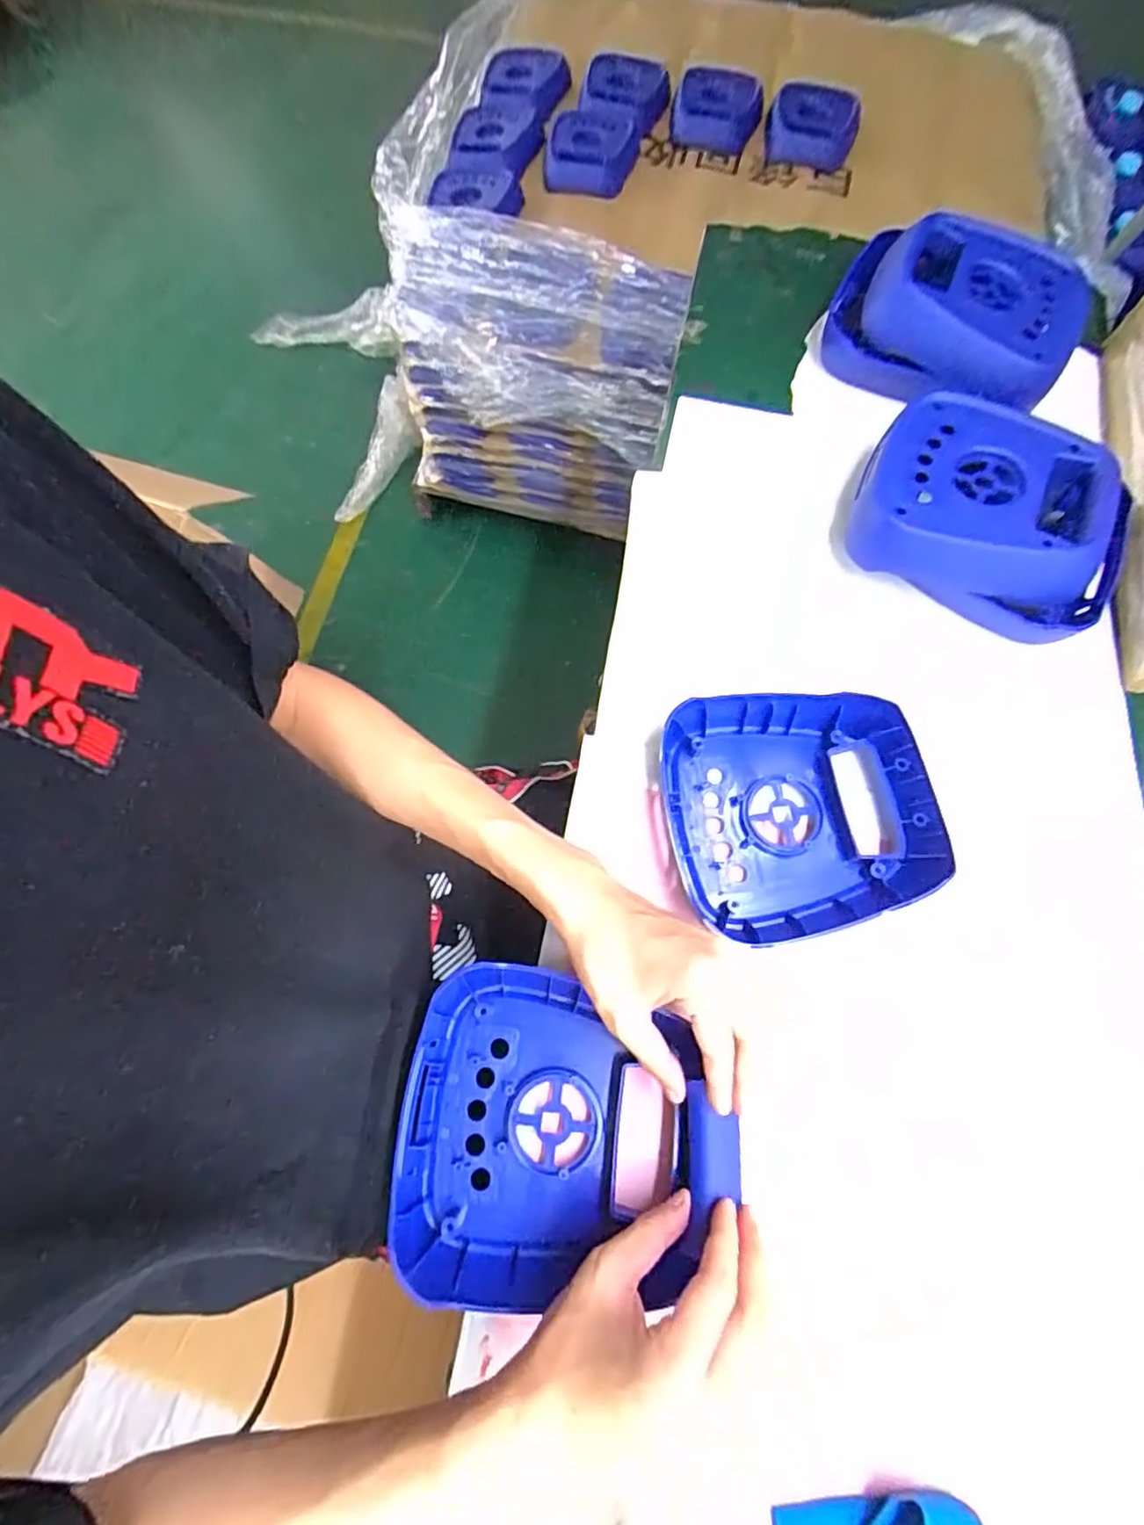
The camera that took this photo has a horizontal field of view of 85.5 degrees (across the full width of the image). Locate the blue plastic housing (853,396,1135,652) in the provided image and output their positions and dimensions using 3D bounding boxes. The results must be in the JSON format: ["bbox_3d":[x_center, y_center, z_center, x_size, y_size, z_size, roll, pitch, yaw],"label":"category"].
[{"bbox_3d":[0.335,-0.200,0.484,0.199,0.066,0.153,24,73,8],"label":"blue plastic housing"}]

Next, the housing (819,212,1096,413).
[{"bbox_3d":[0.357,-0.422,0.581,0.210,0.068,0.181,21,72,7],"label":"housing"}]

